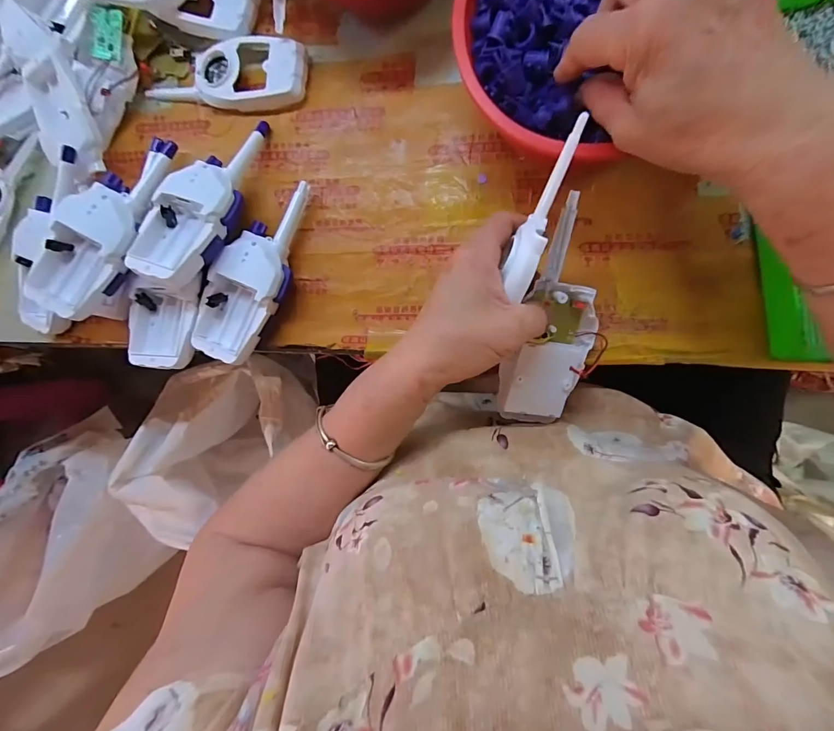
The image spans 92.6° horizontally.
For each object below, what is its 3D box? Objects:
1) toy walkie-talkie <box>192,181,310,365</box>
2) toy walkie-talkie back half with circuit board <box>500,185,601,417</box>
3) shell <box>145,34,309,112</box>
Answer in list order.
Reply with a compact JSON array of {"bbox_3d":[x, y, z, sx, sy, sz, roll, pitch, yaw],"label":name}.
[{"bbox_3d":[-0.138,-0.081,0.350,0.061,0.037,0.160,34,96,7],"label":"toy walkie-talkie"},{"bbox_3d":[0.101,-0.030,0.291,0.060,0.026,0.163,11,109,9],"label":"toy walkie-talkie back half with circuit board"},{"bbox_3d":[-0.176,-0.266,0.361,0.157,0.021,0.056,8,92,9],"label":"shell"}]

